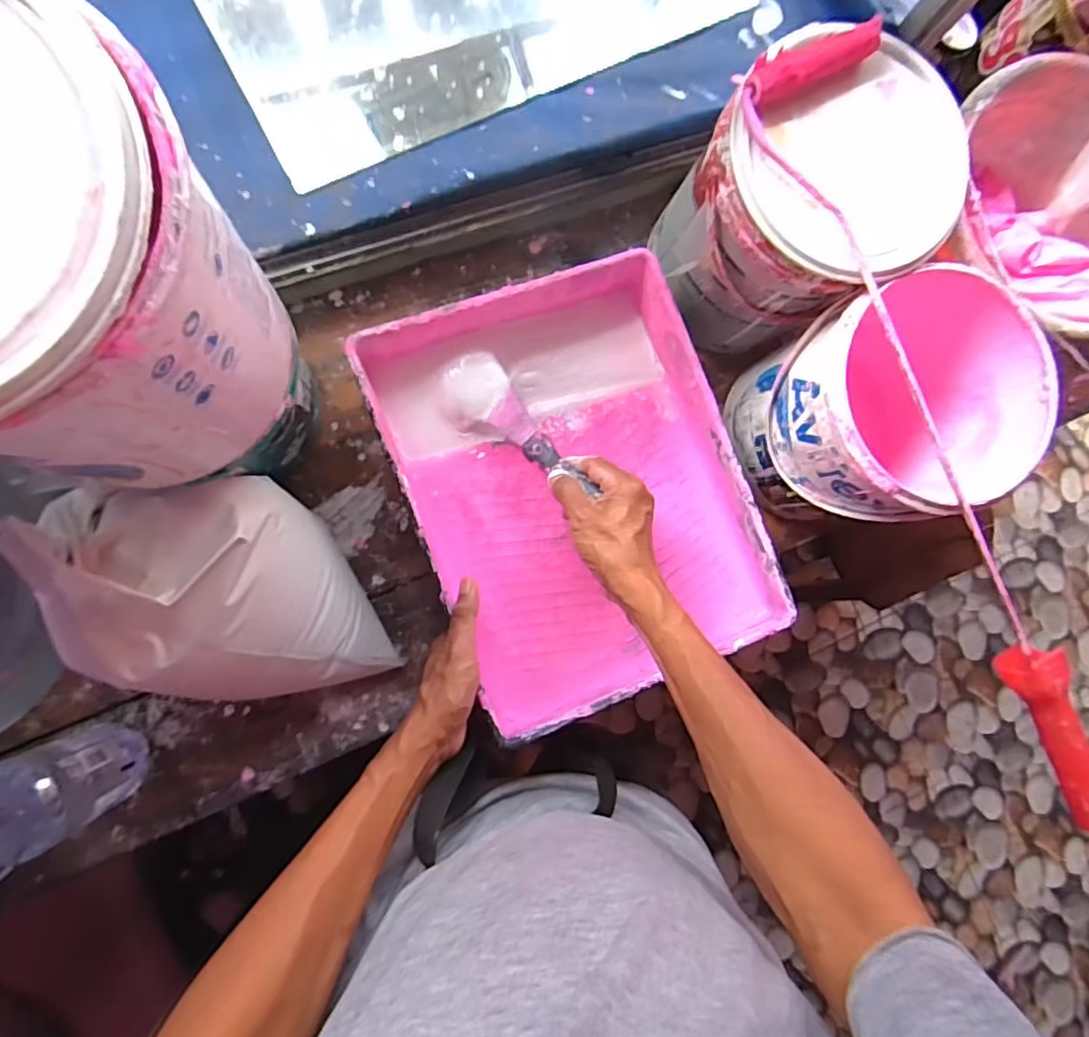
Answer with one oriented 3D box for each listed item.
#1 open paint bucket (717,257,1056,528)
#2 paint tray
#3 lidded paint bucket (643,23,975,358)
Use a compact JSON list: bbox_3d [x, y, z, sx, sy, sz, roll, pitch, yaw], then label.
[{"bbox_3d":[0.285,-0.093,0.525,0.181,0.169,0.171,-20,91,-9],"label":"open paint bucket"},{"bbox_3d":[0.027,-0.030,0.534,0.270,0.078,0.347,-21,91,-9],"label":"paint tray"},{"bbox_3d":[0.205,-0.252,0.513,0.167,0.195,0.167,0,87,-9],"label":"lidded paint bucket"}]

